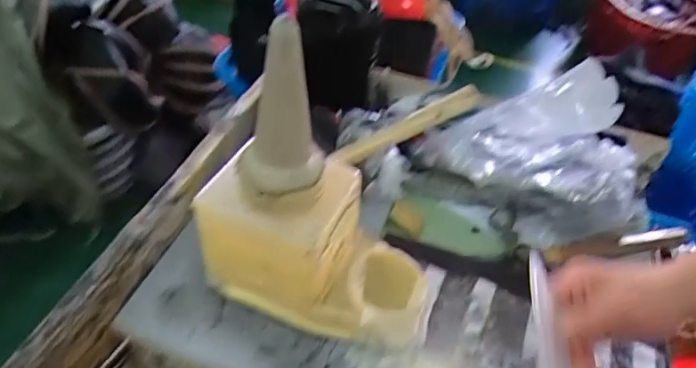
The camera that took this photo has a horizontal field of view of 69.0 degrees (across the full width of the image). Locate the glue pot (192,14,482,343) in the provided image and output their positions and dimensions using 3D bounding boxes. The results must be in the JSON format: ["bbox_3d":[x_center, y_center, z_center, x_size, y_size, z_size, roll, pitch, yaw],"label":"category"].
[{"bbox_3d":[-0.014,0.001,0.433,0.202,0.255,0.141,16,45,8],"label":"glue pot"}]

